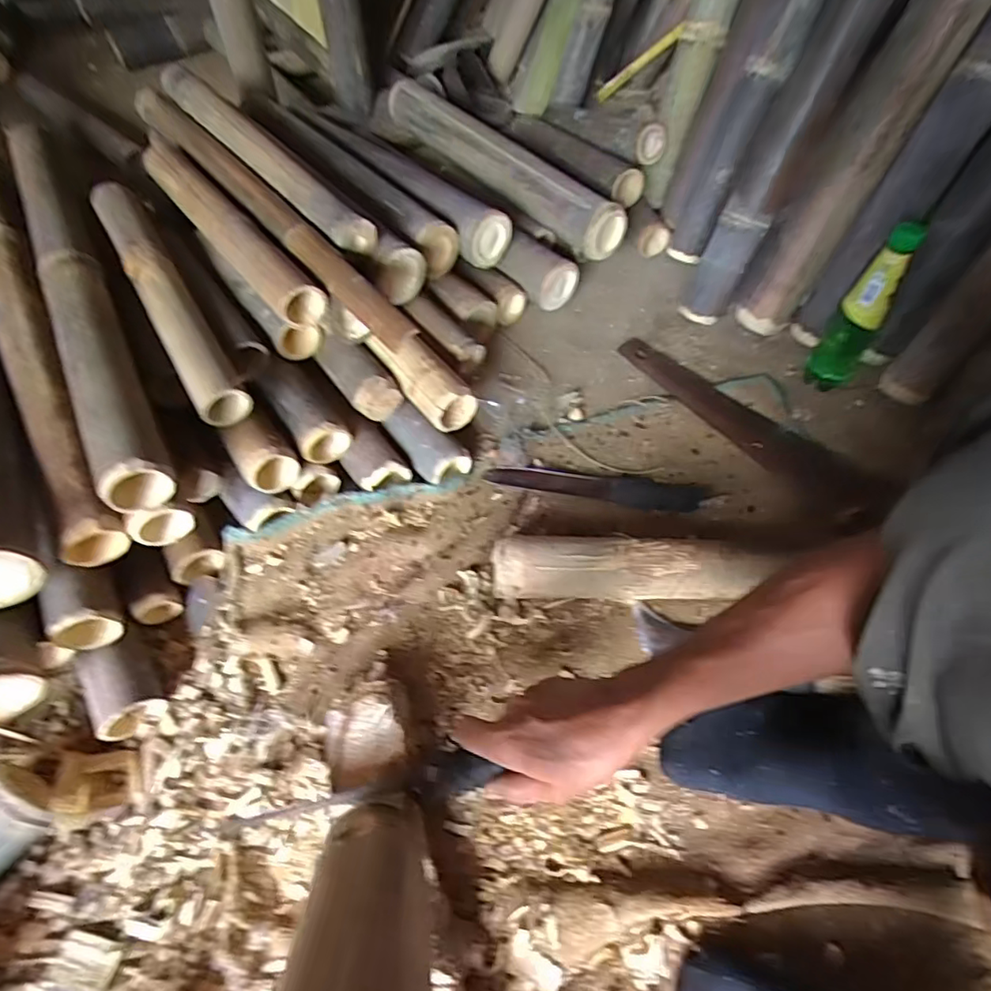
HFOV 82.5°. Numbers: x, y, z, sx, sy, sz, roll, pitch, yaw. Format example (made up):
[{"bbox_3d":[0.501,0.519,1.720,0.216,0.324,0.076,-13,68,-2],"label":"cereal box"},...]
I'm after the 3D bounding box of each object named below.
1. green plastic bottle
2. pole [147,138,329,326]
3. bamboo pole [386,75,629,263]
[{"bbox_3d":[0.452,-0.221,0.692,0.058,0.224,0.053,33,64,19],"label":"green plastic bottle"},{"bbox_3d":[-0.328,-0.323,0.685,0.051,0.057,0.375,-36,64,-21],"label":"pole"},{"bbox_3d":[-0.001,-0.564,0.947,0.077,0.074,0.536,-34,64,-20],"label":"bamboo pole"}]

